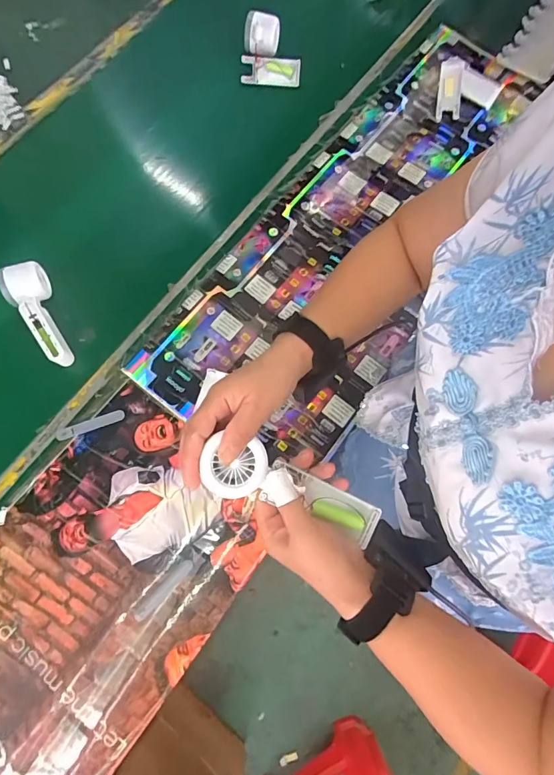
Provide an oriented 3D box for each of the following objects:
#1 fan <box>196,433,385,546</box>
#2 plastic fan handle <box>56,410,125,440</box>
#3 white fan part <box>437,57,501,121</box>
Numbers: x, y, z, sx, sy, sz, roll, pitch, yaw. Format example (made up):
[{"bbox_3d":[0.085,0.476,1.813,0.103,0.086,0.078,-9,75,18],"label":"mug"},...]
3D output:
[{"bbox_3d":[0.012,0.088,0.363,0.163,0.025,0.048,24,75,-15],"label":"fan"},{"bbox_3d":[-0.265,0.053,0.590,0.095,0.004,0.017,-19,77,-7],"label":"plastic fan handle"},{"bbox_3d":[0.343,-0.534,0.743,0.105,0.017,0.130,13,75,1],"label":"white fan part"}]

